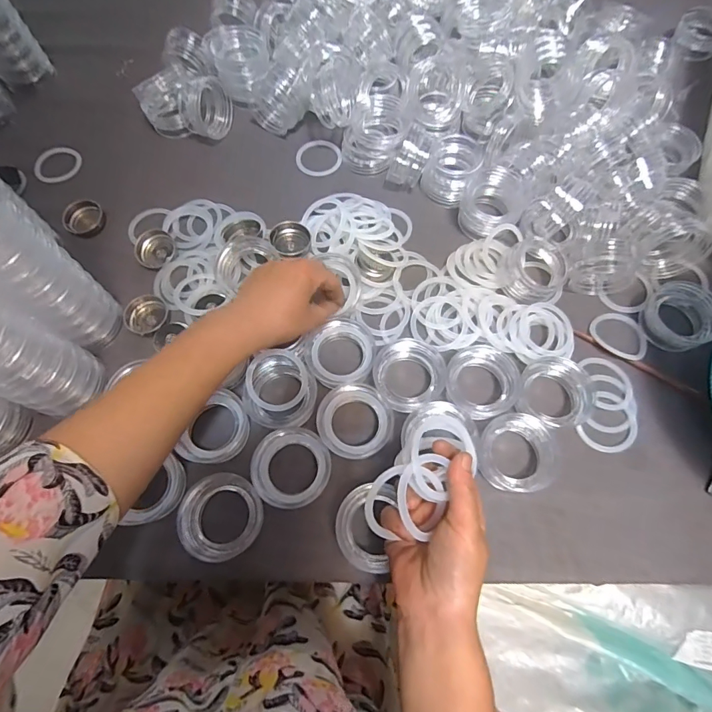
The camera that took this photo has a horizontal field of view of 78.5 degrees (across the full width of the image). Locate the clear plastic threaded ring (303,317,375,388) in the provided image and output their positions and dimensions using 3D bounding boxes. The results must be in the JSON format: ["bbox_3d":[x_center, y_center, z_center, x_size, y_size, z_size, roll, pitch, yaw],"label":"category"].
[{"bbox_3d":[-0.016,-0.003,0.429,0.069,0.022,0.067,-31,70,-11],"label":"clear plastic threaded ring"}]

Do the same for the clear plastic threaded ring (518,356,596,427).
[{"bbox_3d":[0.190,0.035,0.419,0.072,0.020,0.066,2,75,-7],"label":"clear plastic threaded ring"}]

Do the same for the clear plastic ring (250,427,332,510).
[{"bbox_3d":[-0.058,0.099,0.389,0.068,0.023,0.068,0,67,1],"label":"clear plastic ring"}]

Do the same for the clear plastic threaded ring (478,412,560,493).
[{"bbox_3d":[0.150,0.089,0.403,0.068,0.016,0.069,0,67,1],"label":"clear plastic threaded ring"}]

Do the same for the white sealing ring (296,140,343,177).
[{"bbox_3d":[-0.049,-0.256,0.559,0.058,0.007,0.061,0,67,1],"label":"white sealing ring"}]

